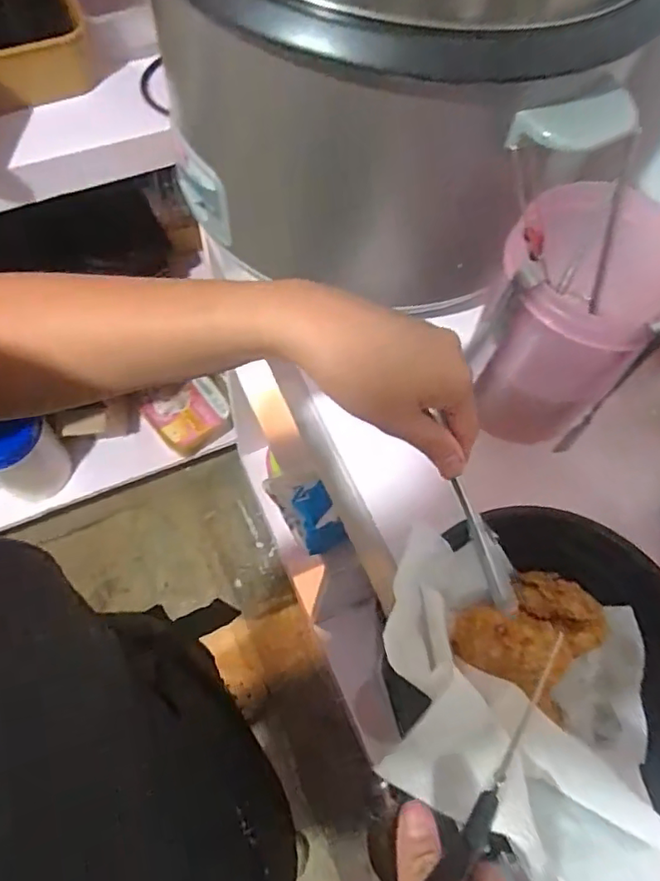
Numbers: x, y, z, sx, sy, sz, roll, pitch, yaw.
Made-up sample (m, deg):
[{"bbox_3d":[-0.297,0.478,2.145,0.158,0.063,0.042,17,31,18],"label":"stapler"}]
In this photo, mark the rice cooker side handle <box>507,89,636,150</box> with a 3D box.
[{"bbox_3d":[0.148,-0.186,0.347,0.075,0.017,0.031,-18,67,-11],"label":"rice cooker side handle"}]

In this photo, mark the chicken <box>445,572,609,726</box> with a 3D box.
[{"bbox_3d":[0.127,0.117,0.364,0.072,0.040,0.084,37,68,13],"label":"chicken"}]

